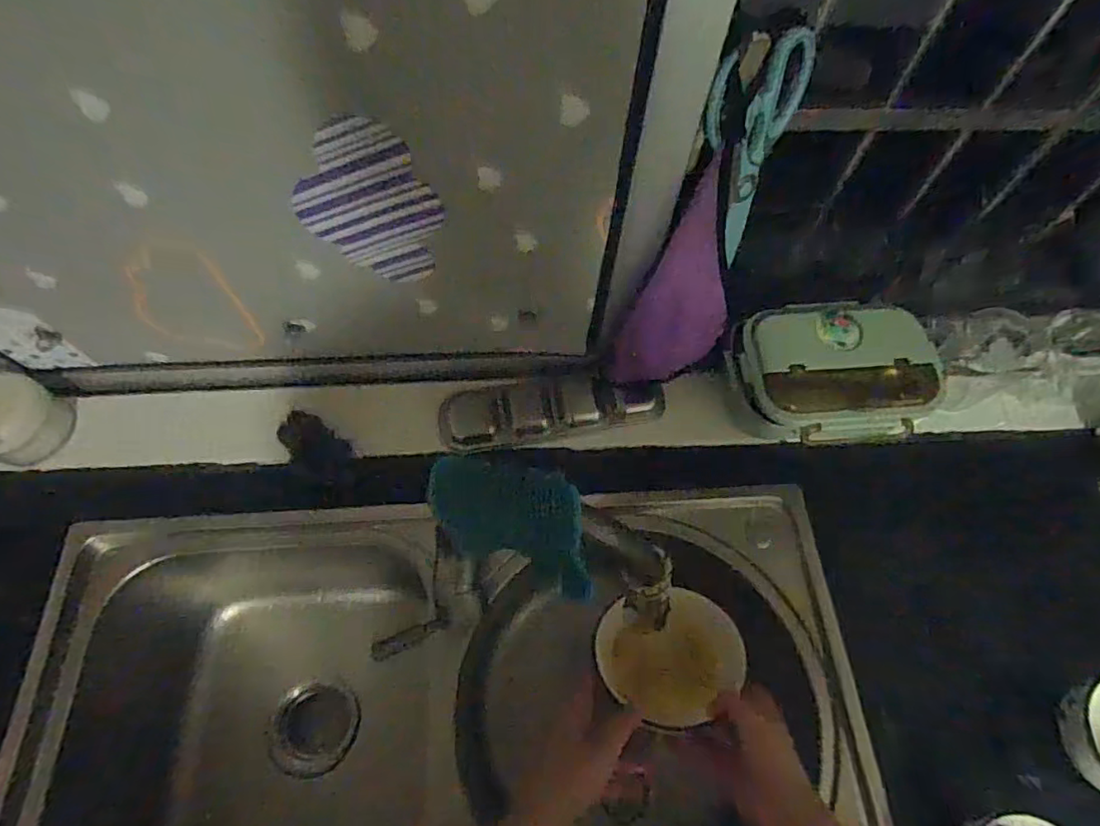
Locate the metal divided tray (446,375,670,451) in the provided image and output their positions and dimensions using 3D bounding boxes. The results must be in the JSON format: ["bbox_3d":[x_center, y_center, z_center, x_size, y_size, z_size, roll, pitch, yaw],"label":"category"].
[{"bbox_3d":[0.007,-0.005,0.673,0.264,0.020,0.072,-9,85,-9],"label":"metal divided tray"}]

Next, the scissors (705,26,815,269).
[{"bbox_3d":[0.152,-0.197,0.451,0.083,0.174,0.019,-20,52,-21],"label":"scissors"}]

